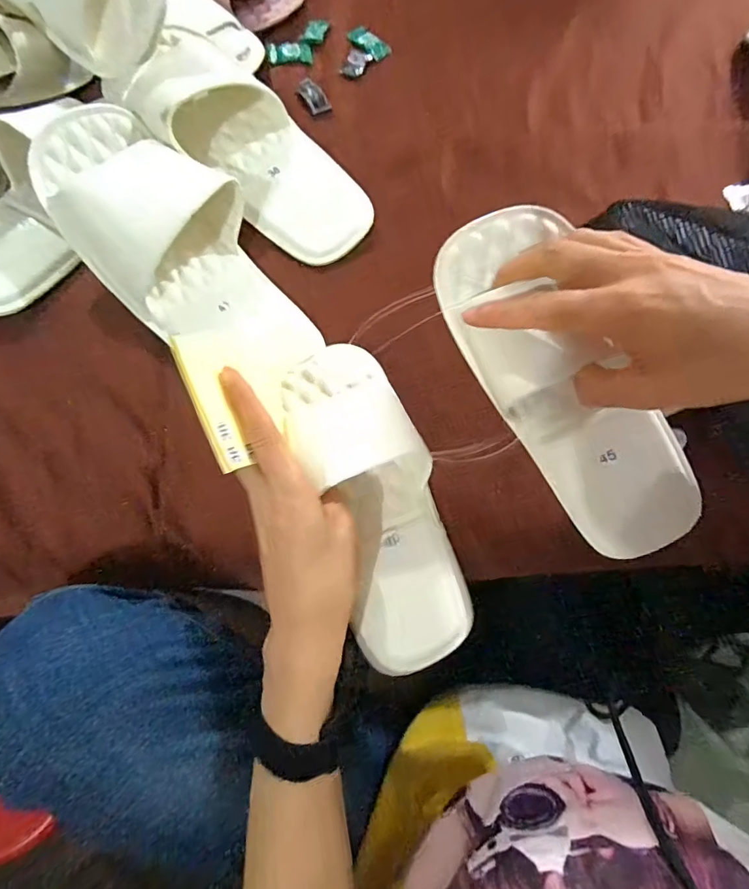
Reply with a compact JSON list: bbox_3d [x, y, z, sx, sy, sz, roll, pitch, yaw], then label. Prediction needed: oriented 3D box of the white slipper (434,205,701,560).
[{"bbox_3d":[0.118,-0.040,0.294,0.078,0.046,0.221,-31,89,-11],"label":"white slipper"}]

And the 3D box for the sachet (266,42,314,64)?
[{"bbox_3d":[-0.085,-0.396,0.479,0.044,0.004,0.026,-8,72,-5],"label":"sachet"}]

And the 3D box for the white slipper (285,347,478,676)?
[{"bbox_3d":[0.001,0.032,0.323,0.079,0.047,0.228,-18,80,-8],"label":"white slipper"}]

